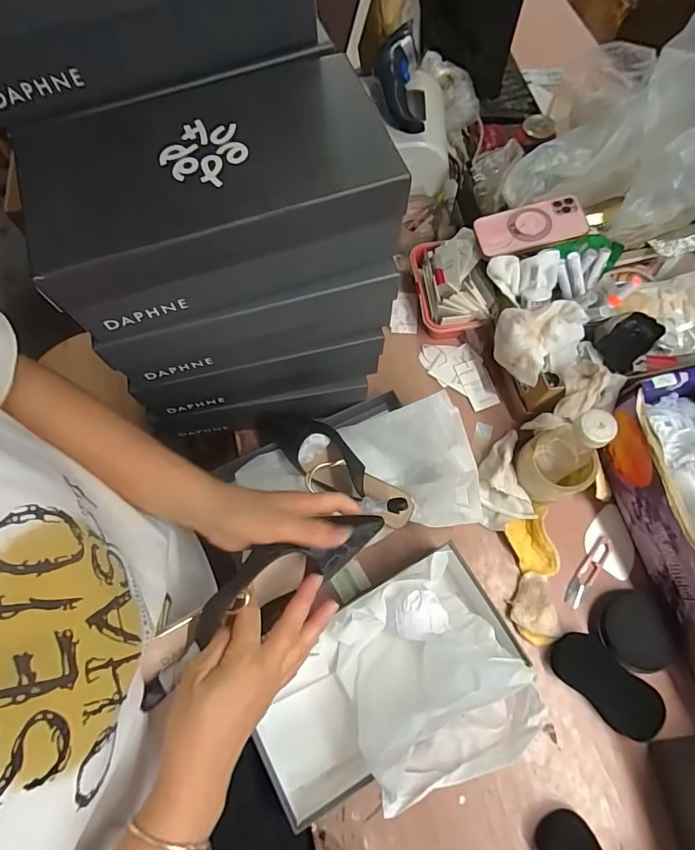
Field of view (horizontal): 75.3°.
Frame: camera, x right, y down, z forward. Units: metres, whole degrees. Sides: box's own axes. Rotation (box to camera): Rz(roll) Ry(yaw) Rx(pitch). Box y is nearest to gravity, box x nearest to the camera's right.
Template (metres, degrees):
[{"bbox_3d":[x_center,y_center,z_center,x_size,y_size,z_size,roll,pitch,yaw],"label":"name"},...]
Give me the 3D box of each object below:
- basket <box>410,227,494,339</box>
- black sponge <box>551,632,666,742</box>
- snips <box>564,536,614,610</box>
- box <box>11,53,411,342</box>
[{"bbox_3d":[0.158,-0.223,0.711,0.099,0.094,0.164,-10,70,-1],"label":"basket"},{"bbox_3d":[0.314,0.312,0.544,0.121,0.034,0.062,43,77,15],"label":"black sponge"},{"bbox_3d":[0.321,0.193,0.600,0.023,0.007,0.107,36,76,14],"label":"snips"},{"bbox_3d":[-0.112,-0.209,0.408,0.292,0.105,0.171,-16,71,-4],"label":"box"}]

